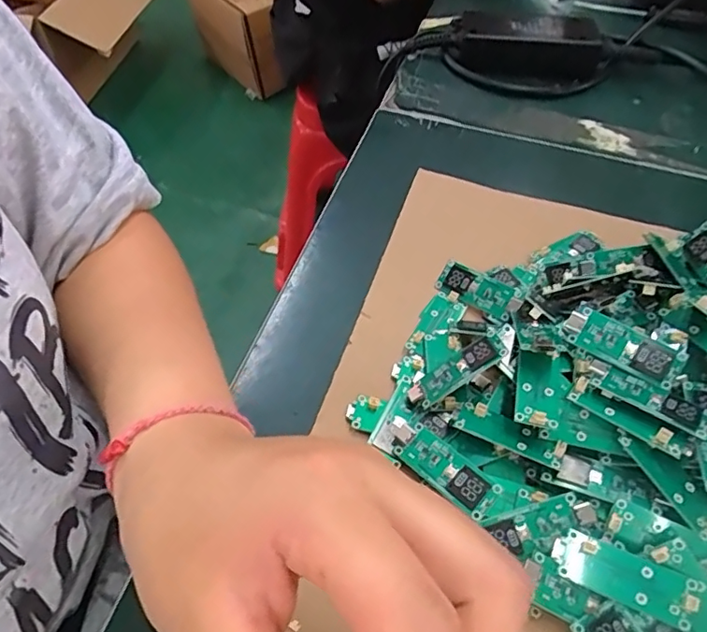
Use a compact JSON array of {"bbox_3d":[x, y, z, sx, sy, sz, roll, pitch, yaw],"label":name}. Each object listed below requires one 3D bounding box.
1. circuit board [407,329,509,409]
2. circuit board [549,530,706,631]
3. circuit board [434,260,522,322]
[{"bbox_3d":[0.049,0.027,0.265,0.052,0.005,0.015,-38,54,15],"label":"circuit board"},{"bbox_3d":[0.105,0.101,0.214,0.052,0.006,0.018,24,57,13],"label":"circuit board"},{"bbox_3d":[0.070,-0.015,0.314,0.046,0.006,0.020,29,95,24],"label":"circuit board"}]

